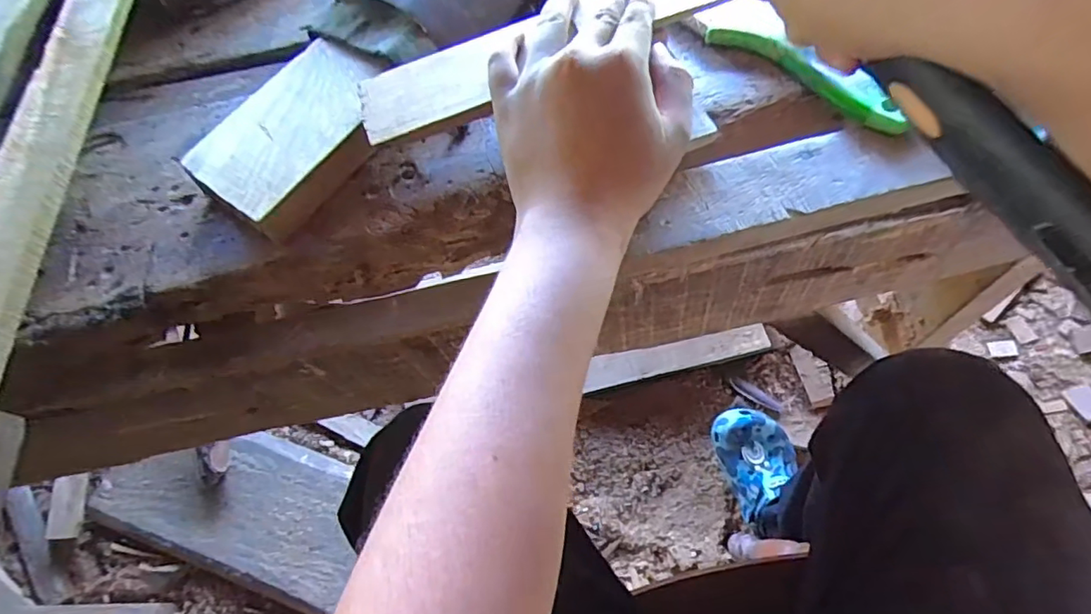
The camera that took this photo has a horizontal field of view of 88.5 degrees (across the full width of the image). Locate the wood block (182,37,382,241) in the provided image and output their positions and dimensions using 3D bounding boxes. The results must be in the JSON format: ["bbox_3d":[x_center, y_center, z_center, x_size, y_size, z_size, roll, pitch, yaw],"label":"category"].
[{"bbox_3d":[-0.154,-0.106,0.355,0.084,0.037,0.124,32,71,15],"label":"wood block"}]

